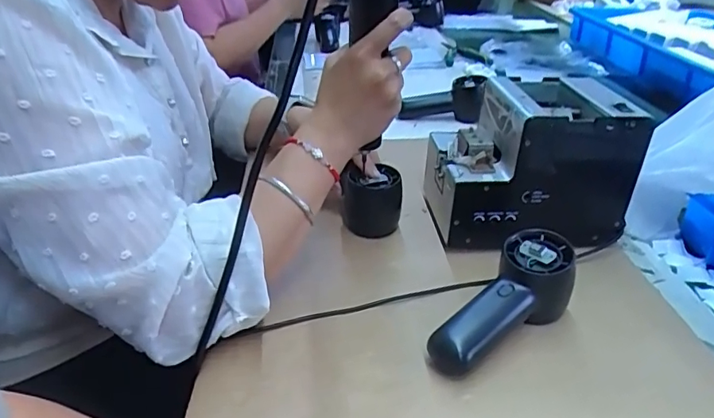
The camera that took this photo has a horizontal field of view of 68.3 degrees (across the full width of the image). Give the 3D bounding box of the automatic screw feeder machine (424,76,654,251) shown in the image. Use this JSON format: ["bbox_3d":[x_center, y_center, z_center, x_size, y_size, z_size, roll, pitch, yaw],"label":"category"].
[{"bbox_3d":[0.172,-0.051,0.565,0.188,0.147,0.139,-2,31,-6],"label":"automatic screw feeder machine"}]

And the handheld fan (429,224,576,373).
[{"bbox_3d":[0.120,0.082,0.436,0.152,0.055,0.051,-35,44,-23],"label":"handheld fan"}]

